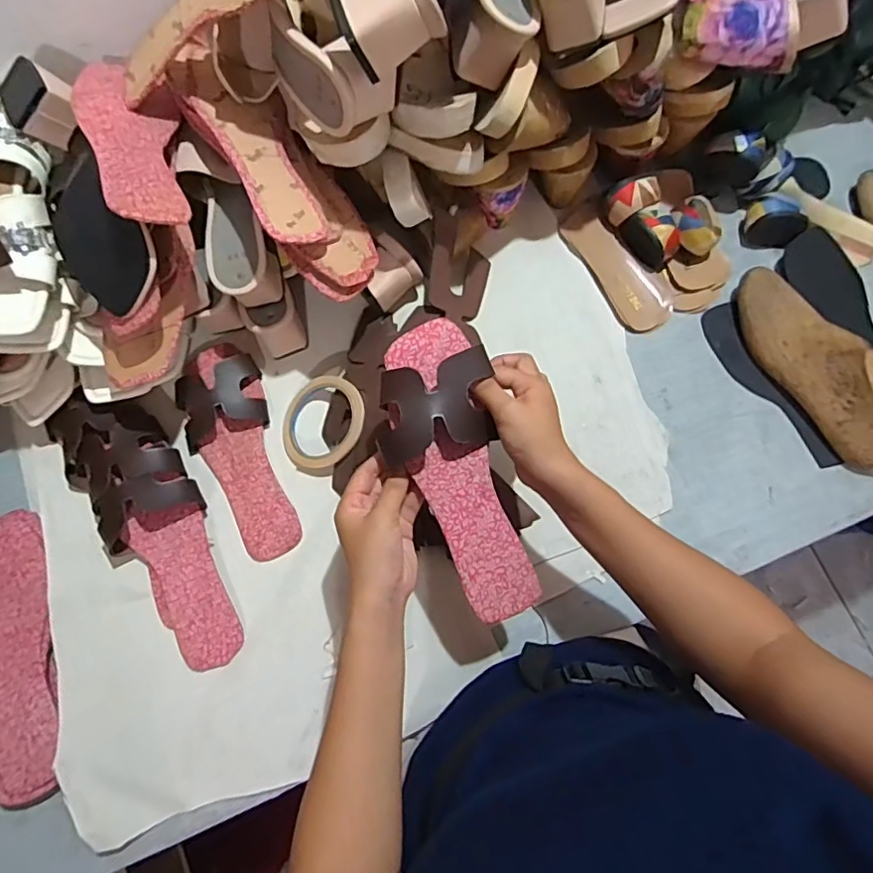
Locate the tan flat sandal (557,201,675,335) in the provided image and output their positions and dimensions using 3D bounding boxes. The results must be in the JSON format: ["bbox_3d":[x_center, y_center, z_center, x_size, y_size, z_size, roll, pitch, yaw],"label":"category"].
[{"bbox_3d":[0.204,-0.192,0.644,0.058,0.009,0.163,-30,76,-6],"label":"tan flat sandal"}]

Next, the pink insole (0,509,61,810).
[{"bbox_3d":[-0.404,0.203,0.530,0.079,0.015,0.257,-14,75,-2],"label":"pink insole"}]

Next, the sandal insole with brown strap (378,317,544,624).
[{"bbox_3d":[0.017,0.029,0.447,0.092,0.027,0.237,-18,91,-3],"label":"sandal insole with brown strap"}]

